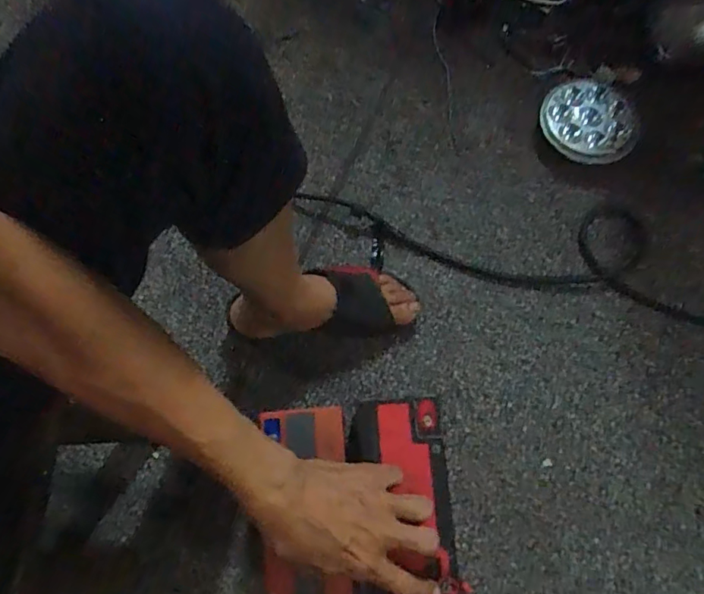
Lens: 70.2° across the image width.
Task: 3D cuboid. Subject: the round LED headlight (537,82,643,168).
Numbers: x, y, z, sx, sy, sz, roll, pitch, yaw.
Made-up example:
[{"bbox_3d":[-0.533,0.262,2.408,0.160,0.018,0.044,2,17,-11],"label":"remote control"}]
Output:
[{"bbox_3d":[0.321,-0.238,0.682,0.128,0.031,0.104,31,93,9],"label":"round LED headlight"}]

